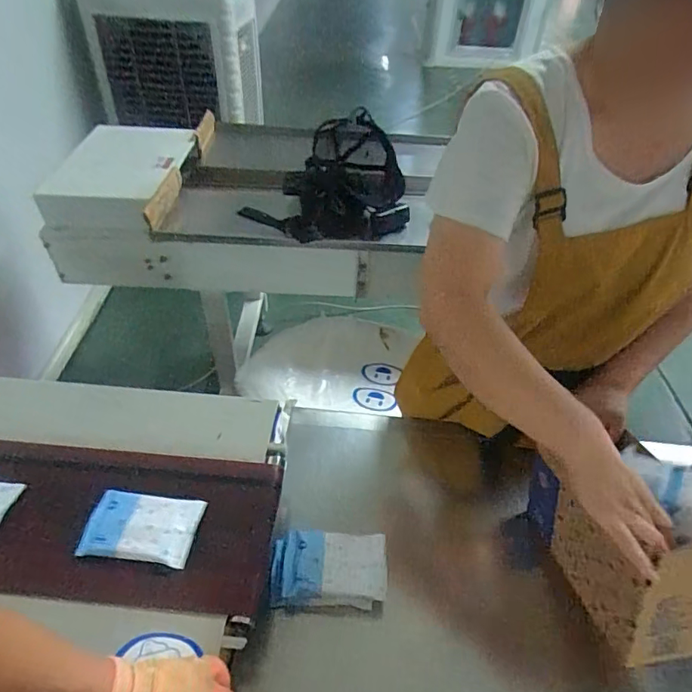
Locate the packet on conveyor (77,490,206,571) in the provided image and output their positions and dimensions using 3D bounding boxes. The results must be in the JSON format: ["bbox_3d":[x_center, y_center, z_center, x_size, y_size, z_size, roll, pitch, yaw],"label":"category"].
[{"bbox_3d":[-0.260,0.232,0.649,0.134,0.013,0.084,6,43,2],"label":"packet on conveyor"}]

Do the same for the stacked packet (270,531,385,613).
[{"bbox_3d":[-0.025,0.300,0.687,0.156,0.041,0.089,4,43,0],"label":"stacked packet"}]

